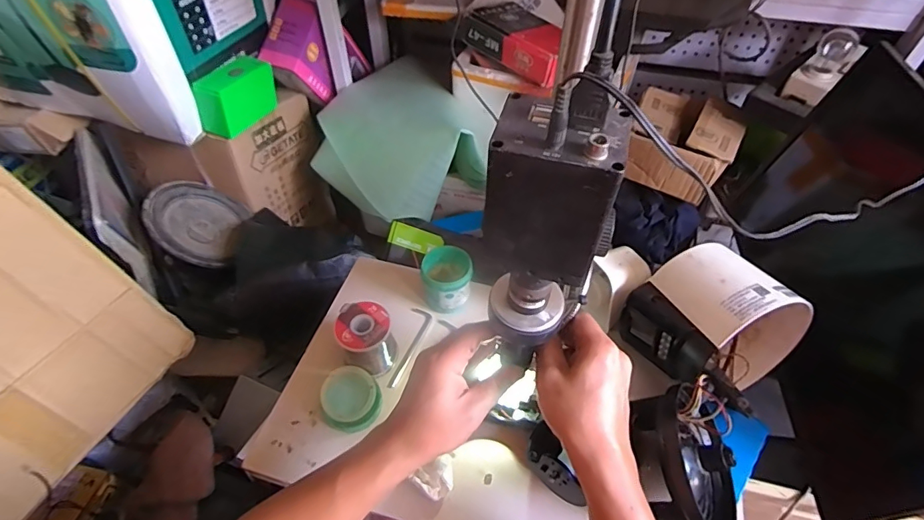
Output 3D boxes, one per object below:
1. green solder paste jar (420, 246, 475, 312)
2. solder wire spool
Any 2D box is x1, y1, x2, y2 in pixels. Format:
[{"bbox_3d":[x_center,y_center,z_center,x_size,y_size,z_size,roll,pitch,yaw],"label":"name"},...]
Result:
[{"bbox_3d":[-0.019,0.025,0.597,0.061,0.060,0.062,0,48,0],"label":"green solder paste jar"},{"bbox_3d":[-0.111,0.093,0.548,0.059,0.070,0.061,-17,51,-15],"label":"solder wire spool"}]

